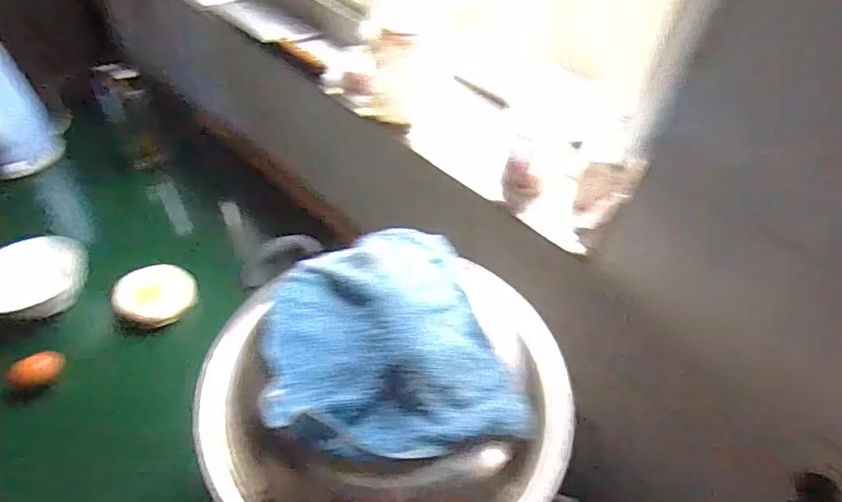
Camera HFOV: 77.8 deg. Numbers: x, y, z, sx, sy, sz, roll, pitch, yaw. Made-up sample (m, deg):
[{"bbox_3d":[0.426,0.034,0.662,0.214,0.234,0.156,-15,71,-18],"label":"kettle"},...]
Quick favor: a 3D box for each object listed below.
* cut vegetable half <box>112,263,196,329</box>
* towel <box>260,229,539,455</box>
[{"bbox_3d":[-0.436,0.075,0.862,0.117,0.059,0.093,-30,58,-29],"label":"cut vegetable half"},{"bbox_3d":[-0.034,0.061,0.451,0.194,0.042,0.223,-7,49,-13],"label":"towel"}]

